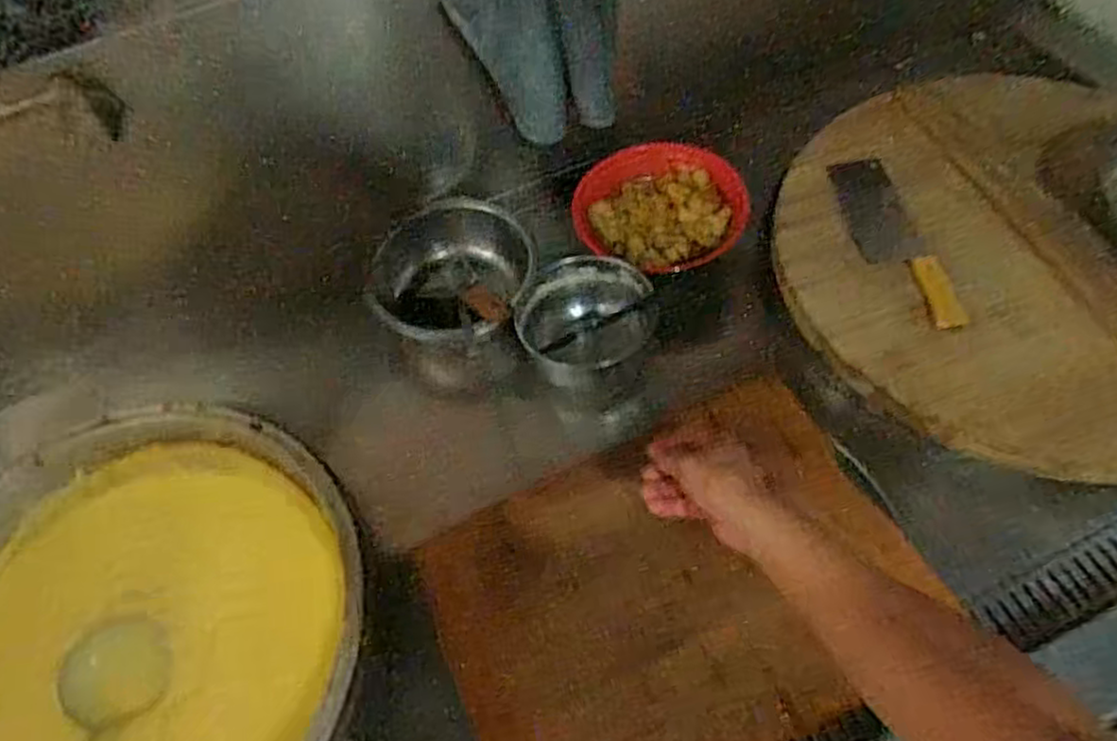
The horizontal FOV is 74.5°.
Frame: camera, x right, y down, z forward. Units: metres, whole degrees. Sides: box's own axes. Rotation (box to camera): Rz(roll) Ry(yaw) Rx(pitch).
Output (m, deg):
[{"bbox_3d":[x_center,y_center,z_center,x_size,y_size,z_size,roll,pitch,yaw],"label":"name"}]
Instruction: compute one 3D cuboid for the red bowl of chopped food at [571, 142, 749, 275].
[{"bbox_3d":[0.132,-0.204,0.945,0.217,0.065,0.182,21,60,17],"label":"red bowl of chopped food"}]

